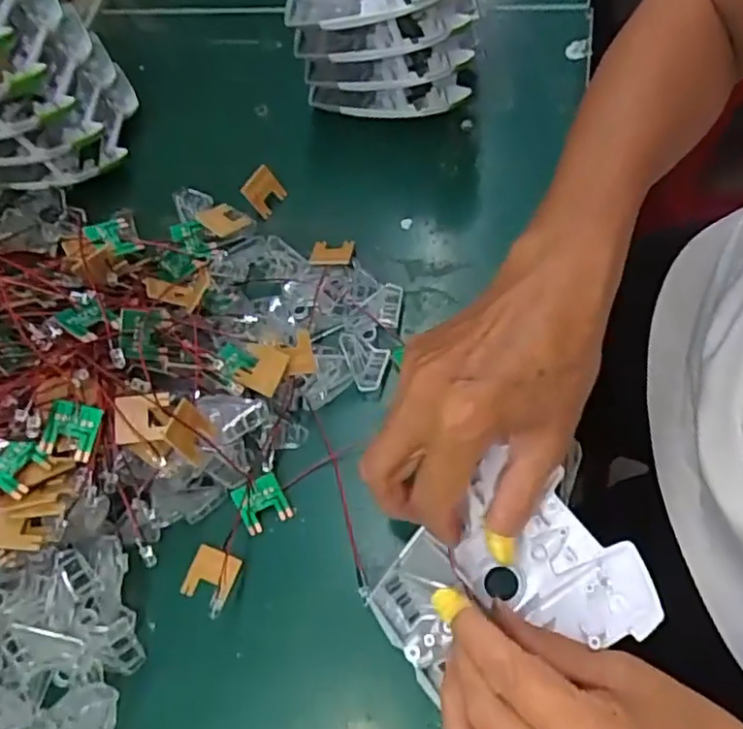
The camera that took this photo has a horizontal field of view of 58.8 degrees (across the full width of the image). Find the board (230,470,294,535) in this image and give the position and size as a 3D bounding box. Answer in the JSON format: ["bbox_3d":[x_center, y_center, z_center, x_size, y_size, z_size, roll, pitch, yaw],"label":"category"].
[{"bbox_3d":[-0.057,0.072,0.345,0.024,0.004,0.026,-24,92,-5],"label":"board"}]

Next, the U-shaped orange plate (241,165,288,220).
[{"bbox_3d":[-0.070,-0.114,0.433,0.006,0.031,0.025,23,70,36],"label":"U-shaped orange plate"}]

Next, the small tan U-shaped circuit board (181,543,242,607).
[{"bbox_3d":[-0.082,0.107,0.337,0.026,0.005,0.025,15,66,10],"label":"small tan U-shaped circuit board"}]

